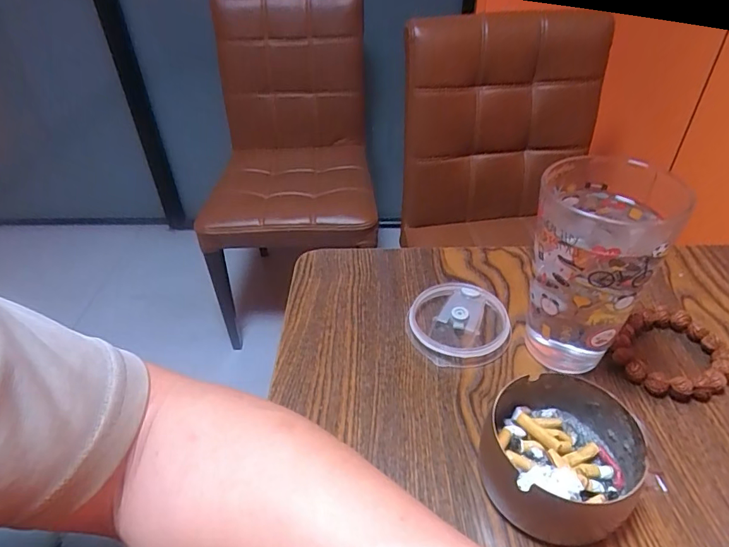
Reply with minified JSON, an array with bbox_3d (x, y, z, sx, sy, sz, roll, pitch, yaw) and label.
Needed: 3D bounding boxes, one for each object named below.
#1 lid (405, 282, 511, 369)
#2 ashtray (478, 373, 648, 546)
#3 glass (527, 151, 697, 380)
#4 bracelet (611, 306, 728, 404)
[{"bbox_3d":[0.077,0.040,0.390,0.079,0.017,0.079,-1,39,1],"label":"lid"},{"bbox_3d":[0.116,0.108,0.284,0.086,0.046,0.083,-1,39,1],"label":"ashtray"},{"bbox_3d":[0.154,0.000,0.337,0.077,0.144,0.085,14,42,19],"label":"glass"},{"bbox_3d":[0.236,0.061,0.360,0.075,0.015,0.085,28,48,32],"label":"bracelet"}]

